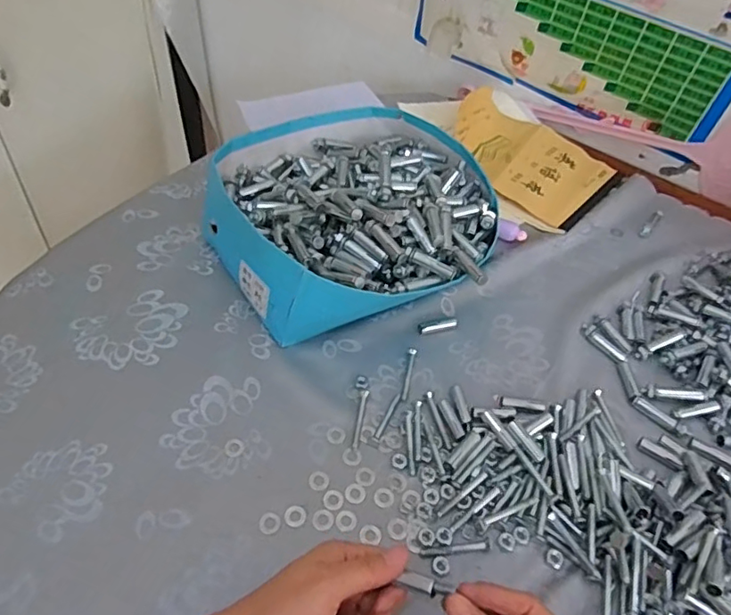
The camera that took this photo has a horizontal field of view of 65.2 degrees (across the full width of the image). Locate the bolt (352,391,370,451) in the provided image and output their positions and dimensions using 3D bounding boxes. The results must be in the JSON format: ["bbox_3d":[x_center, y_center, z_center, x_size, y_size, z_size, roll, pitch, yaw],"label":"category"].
[{"bbox_3d":[-0.005,0.098,0.504,0.007,0.004,0.057,11,49,3],"label":"bolt"}]

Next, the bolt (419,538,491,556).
[{"bbox_3d":[0.069,0.184,0.436,0.053,0.004,0.008,-3,50,-9],"label":"bolt"}]

